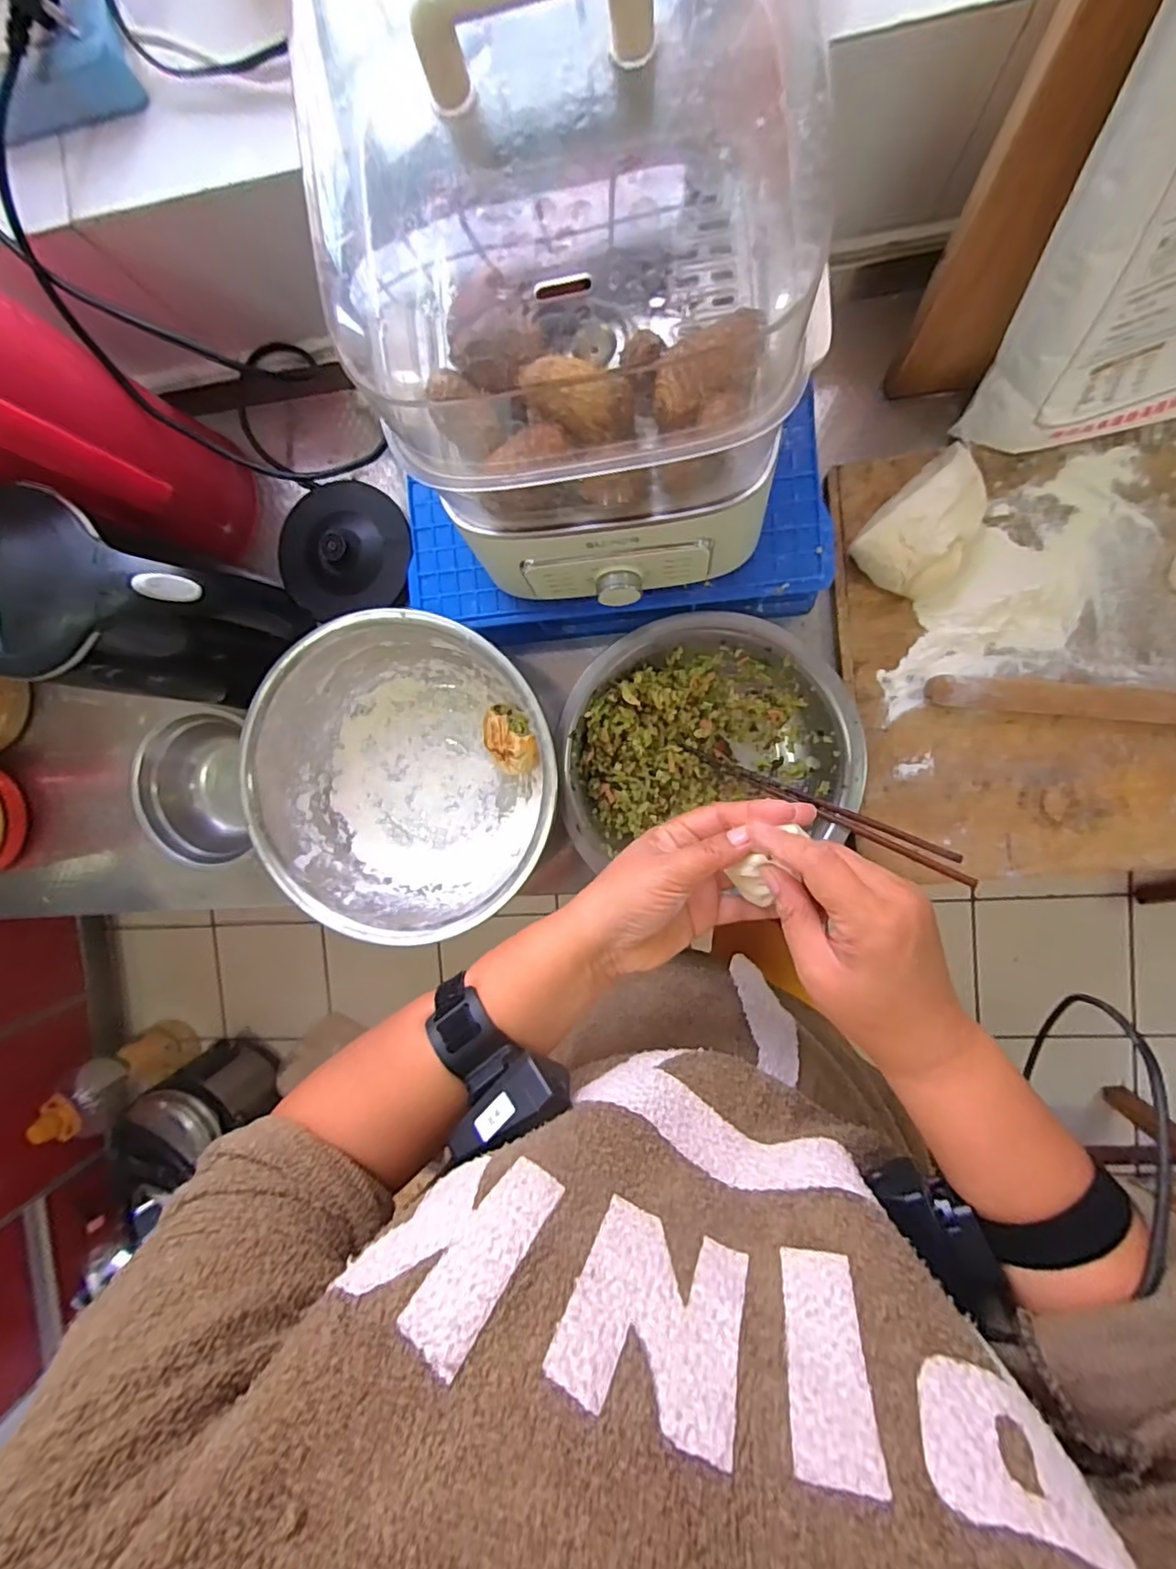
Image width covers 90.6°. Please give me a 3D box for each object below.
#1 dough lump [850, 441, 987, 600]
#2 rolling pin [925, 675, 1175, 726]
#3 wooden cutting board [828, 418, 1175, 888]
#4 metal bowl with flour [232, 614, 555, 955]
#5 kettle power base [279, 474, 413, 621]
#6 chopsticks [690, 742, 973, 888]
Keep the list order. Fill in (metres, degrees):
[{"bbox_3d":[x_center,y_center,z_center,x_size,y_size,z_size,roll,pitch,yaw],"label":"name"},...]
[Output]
[{"bbox_3d":[0.296,-0.223,0.498,0.081,0.050,0.122,42,98,3],"label":"dough lump"},{"bbox_3d":[0.598,-0.053,0.476,0.591,0.029,0.029,5,95,8],"label":"rolling pin"},{"bbox_3d":[0.530,-0.122,0.496,0.582,0.034,0.381,-6,93,8],"label":"wooden cutting board"},{"bbox_3d":[-0.165,-0.010,0.562,0.280,0.115,0.272,1,94,8],"label":"metal bowl with flour"},{"bbox_3d":[-0.250,-0.246,0.599,0.137,0.035,0.128,-10,92,9],"label":"kettle power base"},{"bbox_3d":[0.205,0.020,0.520,0.256,0.017,0.019,27,98,25],"label":"chopsticks"}]

